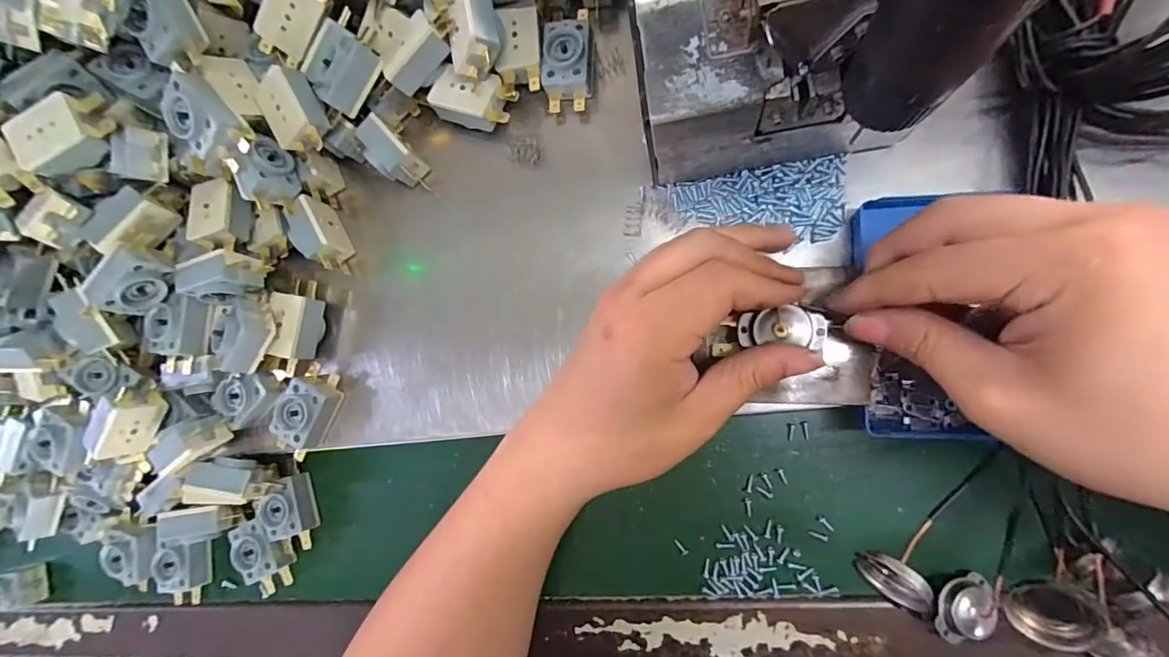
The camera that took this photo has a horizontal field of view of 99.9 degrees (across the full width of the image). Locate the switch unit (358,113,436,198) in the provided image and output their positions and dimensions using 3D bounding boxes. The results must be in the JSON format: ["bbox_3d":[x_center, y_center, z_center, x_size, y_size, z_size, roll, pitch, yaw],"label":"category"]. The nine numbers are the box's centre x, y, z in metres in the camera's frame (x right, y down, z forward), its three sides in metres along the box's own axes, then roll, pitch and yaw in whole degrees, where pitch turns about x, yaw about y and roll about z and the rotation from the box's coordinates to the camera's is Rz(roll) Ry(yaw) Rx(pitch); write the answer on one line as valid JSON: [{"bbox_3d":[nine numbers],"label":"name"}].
[{"bbox_3d":[-0.112,-0.102,0.295,0.049,0.023,0.022,42,96,10],"label":"switch unit"}]

